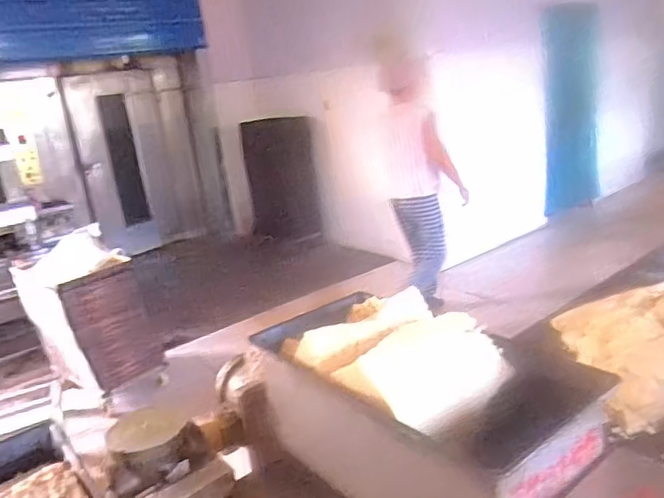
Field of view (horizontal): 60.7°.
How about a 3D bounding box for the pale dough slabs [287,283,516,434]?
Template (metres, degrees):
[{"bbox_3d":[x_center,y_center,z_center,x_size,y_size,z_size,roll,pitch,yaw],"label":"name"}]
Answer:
[{"bbox_3d":[0.085,0.139,0.754,0.195,0.095,0.232,-21,25,-36],"label":"pale dough slabs"}]

